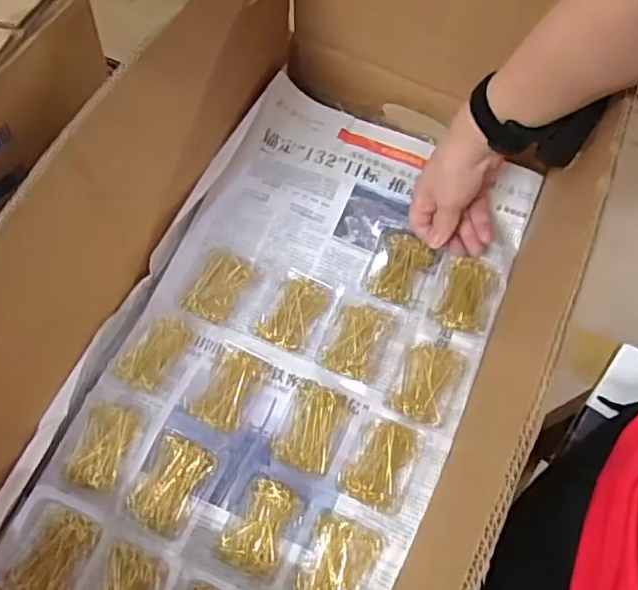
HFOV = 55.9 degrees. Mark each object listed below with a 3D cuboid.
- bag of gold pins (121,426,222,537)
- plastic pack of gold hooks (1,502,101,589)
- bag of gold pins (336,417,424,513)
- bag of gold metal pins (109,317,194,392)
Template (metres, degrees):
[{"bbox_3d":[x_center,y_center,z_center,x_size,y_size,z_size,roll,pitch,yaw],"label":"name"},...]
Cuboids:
[{"bbox_3d":[-0.124,0.154,0.494,0.054,0.016,0.077,25,68,9],"label":"bag of gold pins"},{"bbox_3d":[-0.213,0.208,0.479,0.045,0.018,0.073,23,68,9],"label":"plastic pack of gold hooks"},{"bbox_3d":[0.053,0.142,0.513,0.055,0.025,0.075,22,67,8],"label":"bag of gold pins"},{"bbox_3d":[-0.153,0.051,0.549,0.044,0.013,0.075,33,69,12],"label":"bag of gold metal pins"}]

